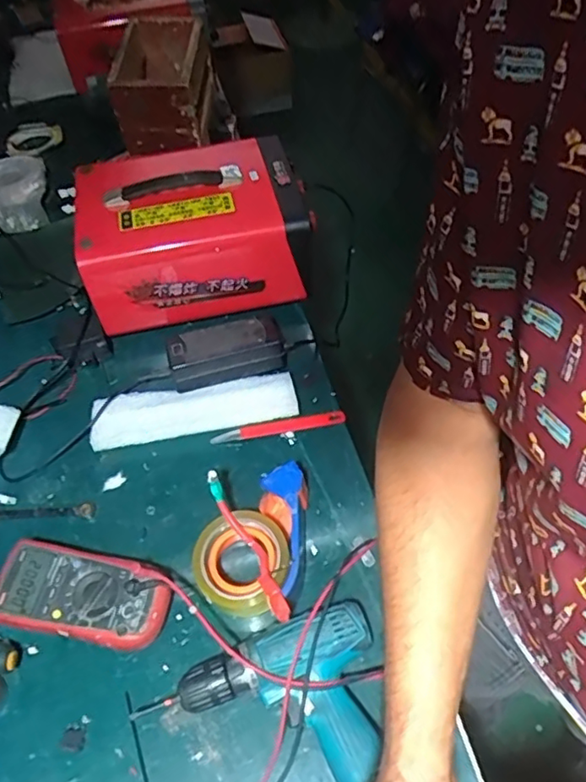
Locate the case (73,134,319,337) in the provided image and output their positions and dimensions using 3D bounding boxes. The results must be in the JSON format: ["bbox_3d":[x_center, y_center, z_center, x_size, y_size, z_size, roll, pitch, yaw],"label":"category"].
[{"bbox_3d":[-0.139,-0.224,0.847,0.313,0.163,0.207,-16,55,-8],"label":"case"}]

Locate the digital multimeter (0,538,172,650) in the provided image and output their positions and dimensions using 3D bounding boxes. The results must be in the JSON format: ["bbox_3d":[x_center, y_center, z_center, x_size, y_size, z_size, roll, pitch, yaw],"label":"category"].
[{"bbox_3d":[-0.216,0.215,0.611,0.180,0.048,0.089,12,55,11],"label":"digital multimeter"}]

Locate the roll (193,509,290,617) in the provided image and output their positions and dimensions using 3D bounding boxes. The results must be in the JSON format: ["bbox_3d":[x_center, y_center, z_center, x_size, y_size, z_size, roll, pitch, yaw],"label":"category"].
[{"bbox_3d":[-0.051,0.180,0.623,0.099,0.057,0.096,-1,54,2],"label":"roll"}]

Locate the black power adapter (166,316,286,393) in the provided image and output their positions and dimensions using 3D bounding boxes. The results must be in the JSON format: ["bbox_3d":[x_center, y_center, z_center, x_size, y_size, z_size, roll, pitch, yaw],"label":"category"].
[{"bbox_3d":[-0.091,-0.055,0.785,0.150,0.046,0.086,-18,55,-10],"label":"black power adapter"}]

